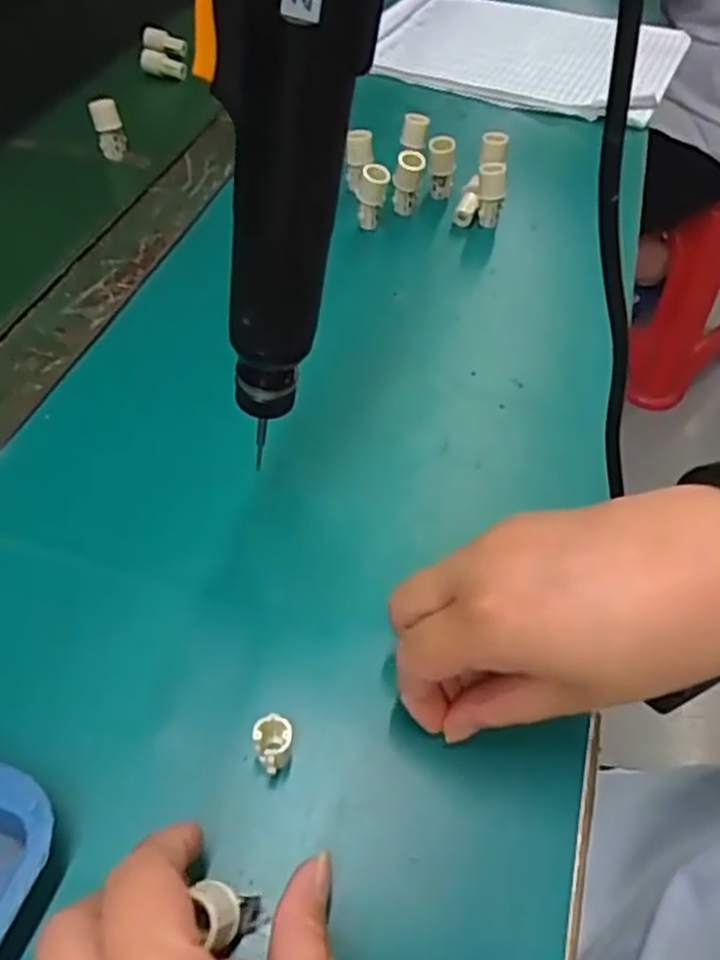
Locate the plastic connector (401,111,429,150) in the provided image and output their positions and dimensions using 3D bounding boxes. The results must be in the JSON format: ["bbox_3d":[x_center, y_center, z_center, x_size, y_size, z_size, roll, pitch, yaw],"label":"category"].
[{"bbox_3d":[0.041,-0.260,0.540,0.019,0.025,0.017,2,49,3],"label":"plastic connector"}]

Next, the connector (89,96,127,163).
[{"bbox_3d":[-0.198,-0.275,0.572,0.021,0.048,0.018,-16,53,-15],"label":"connector"}]

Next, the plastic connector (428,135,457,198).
[{"bbox_3d":[0.059,-0.226,0.526,0.020,0.045,0.019,6,49,6],"label":"plastic connector"}]

